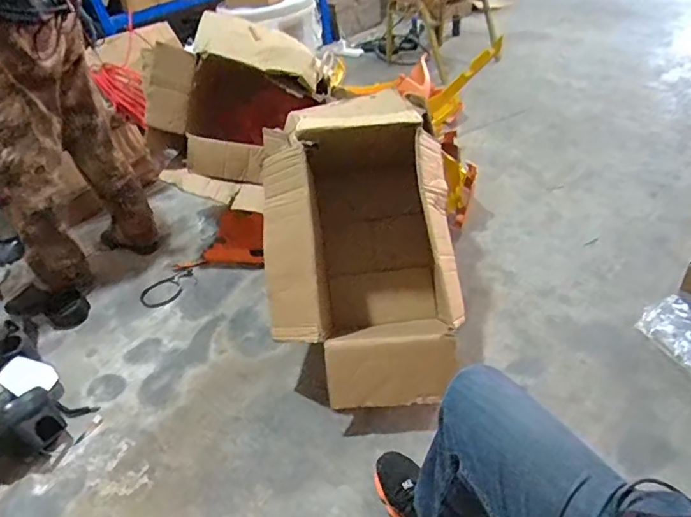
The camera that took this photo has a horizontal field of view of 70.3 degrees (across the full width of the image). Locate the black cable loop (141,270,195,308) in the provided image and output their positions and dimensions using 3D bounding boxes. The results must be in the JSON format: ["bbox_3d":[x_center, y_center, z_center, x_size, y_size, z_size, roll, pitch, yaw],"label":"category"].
[{"bbox_3d":[-0.594,0.103,1.635,0.180,0.018,0.123,-17,40,-11],"label":"black cable loop"}]

